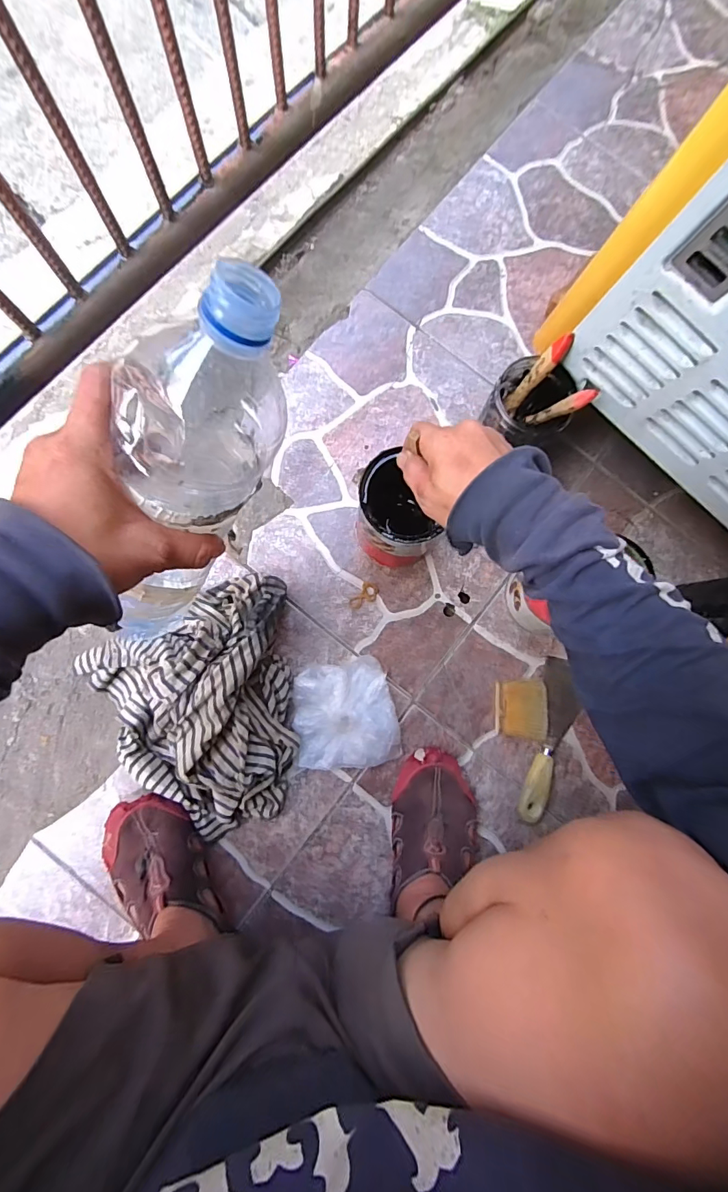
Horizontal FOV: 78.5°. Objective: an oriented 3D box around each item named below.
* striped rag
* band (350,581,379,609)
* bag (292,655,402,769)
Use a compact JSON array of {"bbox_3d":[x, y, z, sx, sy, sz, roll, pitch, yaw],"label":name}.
[{"bbox_3d":[-0.164,0.131,0.496,0.248,0.088,0.262,-28,90,-6],"label":"striped rag"},{"bbox_3d":[0.002,0.002,0.555,0.024,0.004,0.040,35,84,-3],"label":"band"},{"bbox_3d":[-0.023,0.140,0.526,0.118,0.030,0.123,-9,88,-6],"label":"bag"}]

